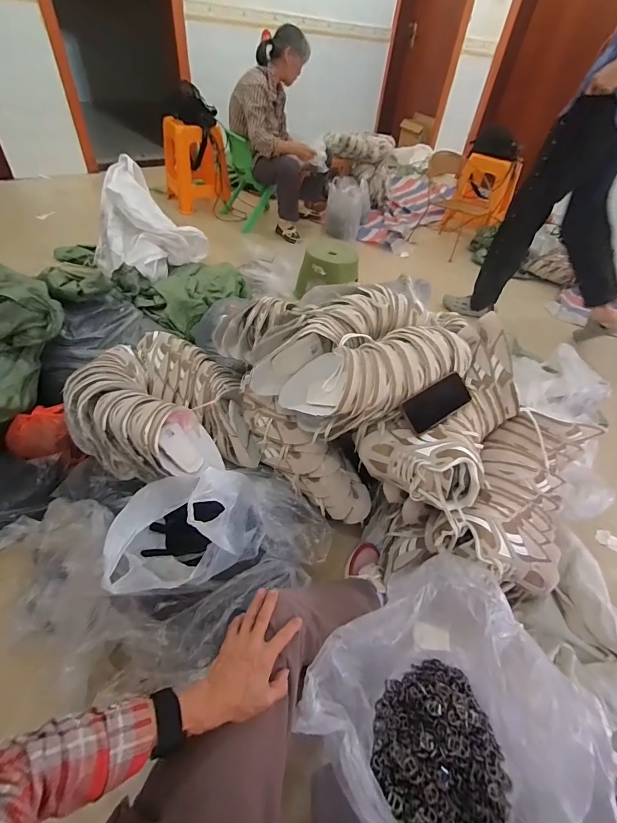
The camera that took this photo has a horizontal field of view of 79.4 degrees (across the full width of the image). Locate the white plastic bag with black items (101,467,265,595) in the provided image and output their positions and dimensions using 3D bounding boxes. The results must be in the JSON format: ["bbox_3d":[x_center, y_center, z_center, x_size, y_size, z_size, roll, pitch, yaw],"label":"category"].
[{"bbox_3d":[-0.226,0.209,0.736,0.289,0.201,0.218,-7,48,-13],"label":"white plastic bag with black items"}]

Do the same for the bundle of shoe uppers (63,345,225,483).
[{"bbox_3d":[-0.429,0.009,0.923,0.397,0.155,0.257,34,52,23],"label":"bundle of shoe uppers"}]

